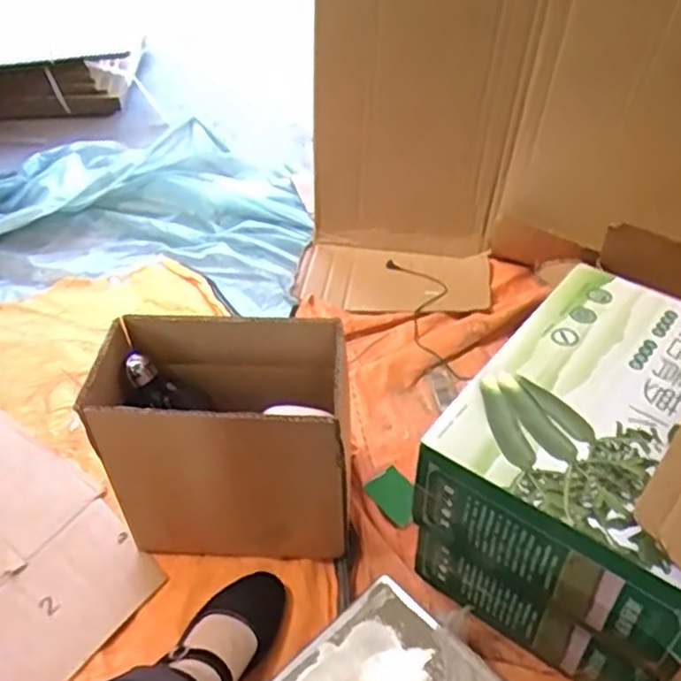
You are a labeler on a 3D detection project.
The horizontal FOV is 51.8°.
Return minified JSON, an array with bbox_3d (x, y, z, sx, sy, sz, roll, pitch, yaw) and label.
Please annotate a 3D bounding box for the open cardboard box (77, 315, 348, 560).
[{"bbox_3d":[-0.125,0.121,0.807,0.259,0.252,0.161,1,42,2],"label":"open cardboard box"}]

